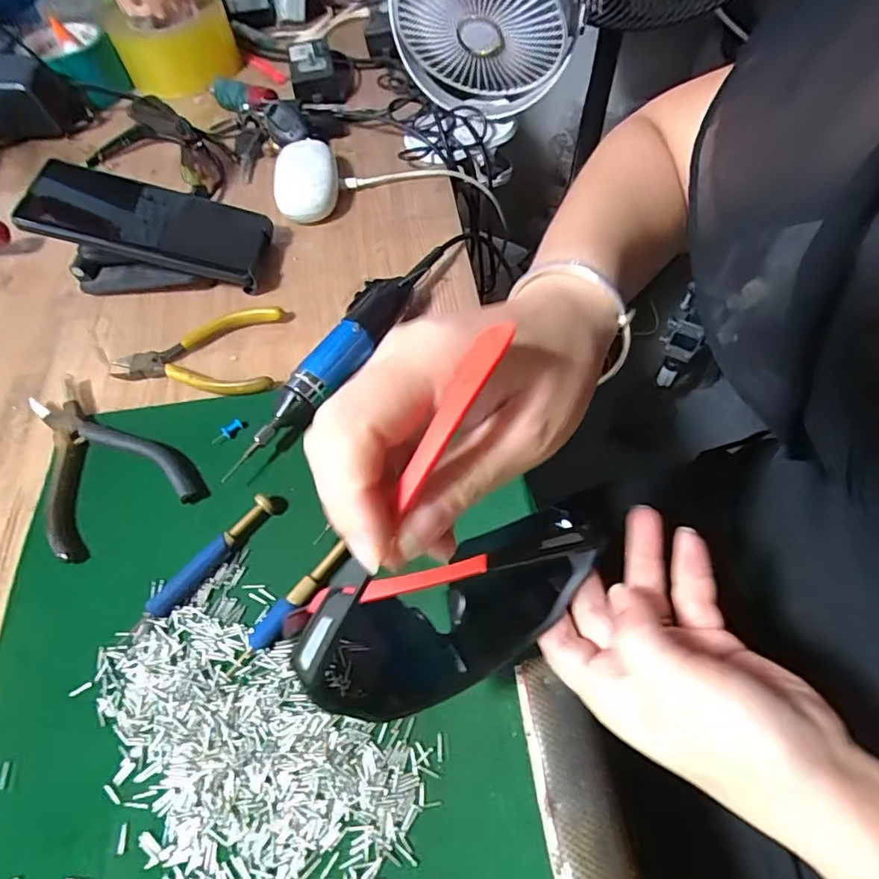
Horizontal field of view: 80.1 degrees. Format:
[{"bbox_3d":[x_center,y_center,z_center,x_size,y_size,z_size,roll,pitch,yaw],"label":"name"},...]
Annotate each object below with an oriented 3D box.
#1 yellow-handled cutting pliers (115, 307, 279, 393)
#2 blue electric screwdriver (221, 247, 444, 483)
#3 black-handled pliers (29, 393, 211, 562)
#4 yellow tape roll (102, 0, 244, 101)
[{"bbox_3d":[-0.184,-0.065,0.395,0.125,0.015,0.076,-3,60,3],"label":"yellow-handled cutting pliers"},{"bbox_3d":[-0.063,-0.062,0.367,0.033,0.032,0.217,24,65,18],"label":"blue electric screwdriver"},{"bbox_3d":[-0.220,0.008,0.353,0.089,0.014,0.129,-29,62,-12],"label":"black-handled pliers"},{"bbox_3d":[-0.316,-0.481,0.625,0.133,0.056,0.134,-22,61,-8],"label":"yellow tape roll"}]

